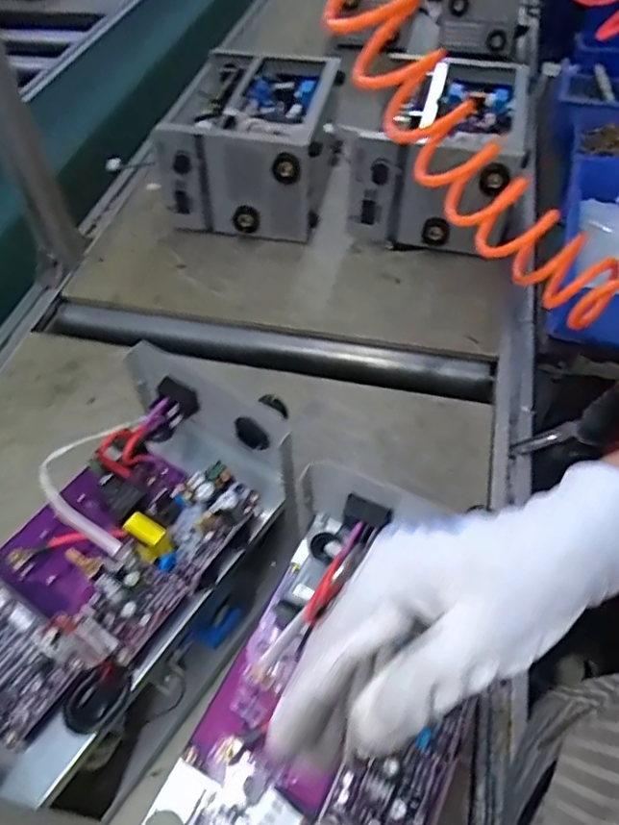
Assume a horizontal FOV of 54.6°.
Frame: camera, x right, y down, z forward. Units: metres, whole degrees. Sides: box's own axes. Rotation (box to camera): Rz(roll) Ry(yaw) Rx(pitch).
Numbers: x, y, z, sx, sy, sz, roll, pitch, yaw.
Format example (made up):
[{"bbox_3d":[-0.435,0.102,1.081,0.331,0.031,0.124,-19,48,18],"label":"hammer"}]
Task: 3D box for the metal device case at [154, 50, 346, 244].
[{"bbox_3d":[-0.082,-0.417,0.916,0.221,0.154,0.297,6,53,7],"label":"metal device case"}]

